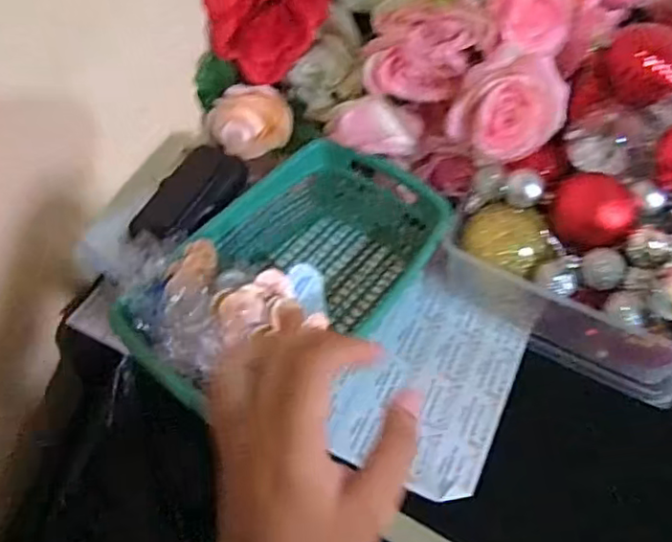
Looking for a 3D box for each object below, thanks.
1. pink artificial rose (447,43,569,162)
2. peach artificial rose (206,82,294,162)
[{"bbox_3d":[0.127,-0.120,0.451,0.065,0.062,0.057,-31,59,-23],"label":"pink artificial rose"},{"bbox_3d":[-0.075,-0.130,0.534,0.073,0.050,0.035,1,52,0],"label":"peach artificial rose"}]

